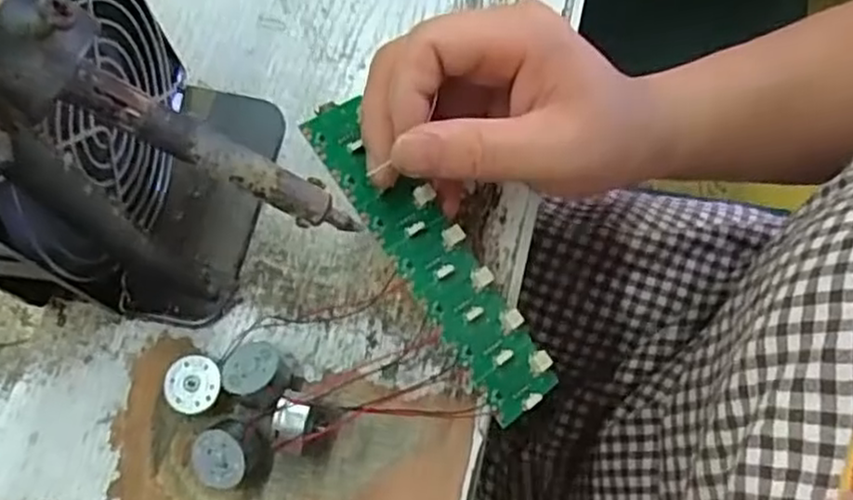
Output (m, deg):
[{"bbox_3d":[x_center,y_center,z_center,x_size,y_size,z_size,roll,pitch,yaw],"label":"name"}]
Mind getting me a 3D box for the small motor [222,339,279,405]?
[{"bbox_3d":[-0.069,0.049,0.290,0.023,0.022,0.025,-1,70,2],"label":"small motor"}]

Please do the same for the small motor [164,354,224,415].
[{"bbox_3d":[-0.092,0.055,0.293,0.022,0.014,0.022,-1,70,2],"label":"small motor"}]

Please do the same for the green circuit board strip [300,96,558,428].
[{"bbox_3d":[0.001,0.001,0.280,0.030,0.009,0.135,-36,88,-11],"label":"green circuit board strip"}]

